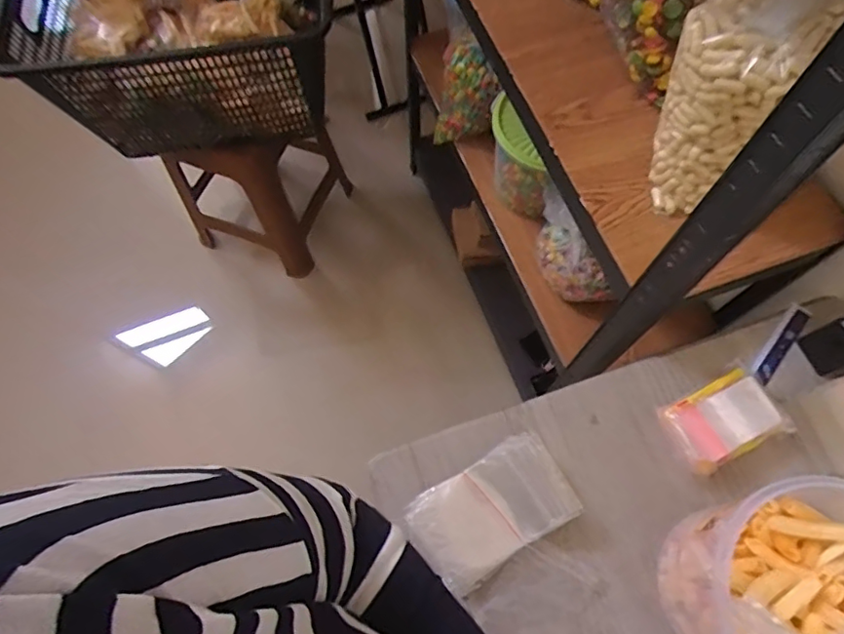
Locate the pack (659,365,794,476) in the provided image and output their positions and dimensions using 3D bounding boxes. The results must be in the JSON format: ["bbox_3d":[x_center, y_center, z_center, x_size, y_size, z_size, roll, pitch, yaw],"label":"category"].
[{"bbox_3d":[0.361,0.126,0.663,0.137,0.048,0.091,-26,70,-8],"label":"pack"}]

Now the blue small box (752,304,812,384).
[{"bbox_3d":[0.479,0.034,0.728,0.028,0.013,0.130,39,75,15],"label":"blue small box"}]

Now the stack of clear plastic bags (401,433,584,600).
[{"bbox_3d":[0.080,0.226,0.640,0.179,0.048,0.114,-34,72,-11],"label":"stack of clear plastic bags"}]

